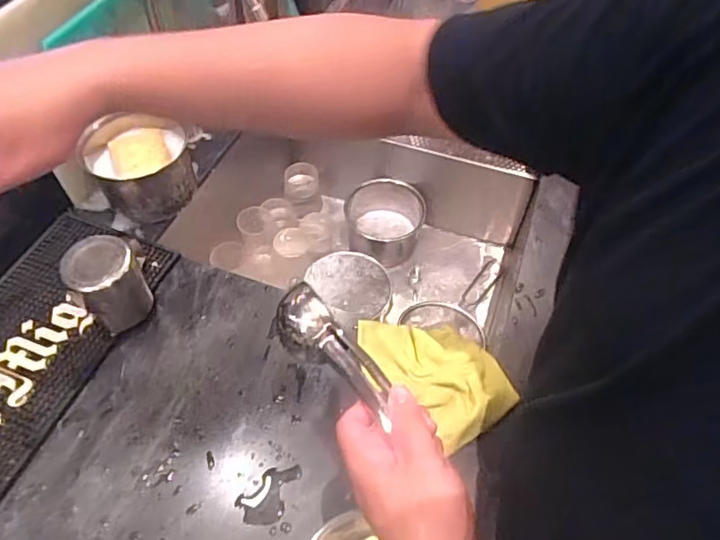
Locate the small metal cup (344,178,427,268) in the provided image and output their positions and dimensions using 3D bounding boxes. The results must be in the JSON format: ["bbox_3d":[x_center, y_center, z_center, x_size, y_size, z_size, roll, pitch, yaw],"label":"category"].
[{"bbox_3d":[0.050,-0.091,1.073,0.160,0.100,0.143,4,54,2],"label":"small metal cup"}]

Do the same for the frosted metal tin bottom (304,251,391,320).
[{"bbox_3d":[-0.010,0.024,0.938,0.131,0.028,0.146,-30,58,-20],"label":"frosted metal tin bottom"}]

